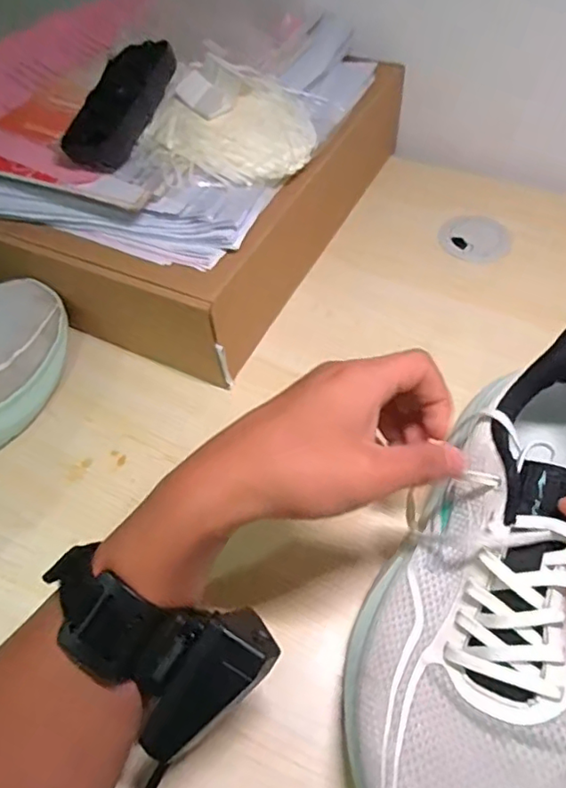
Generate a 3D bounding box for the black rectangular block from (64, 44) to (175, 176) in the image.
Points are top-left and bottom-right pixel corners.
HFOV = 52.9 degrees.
[{"bbox_3d":[-0.119,-0.215,0.423,0.044,0.023,0.110,22,78,20],"label":"black rectangular block"}]

